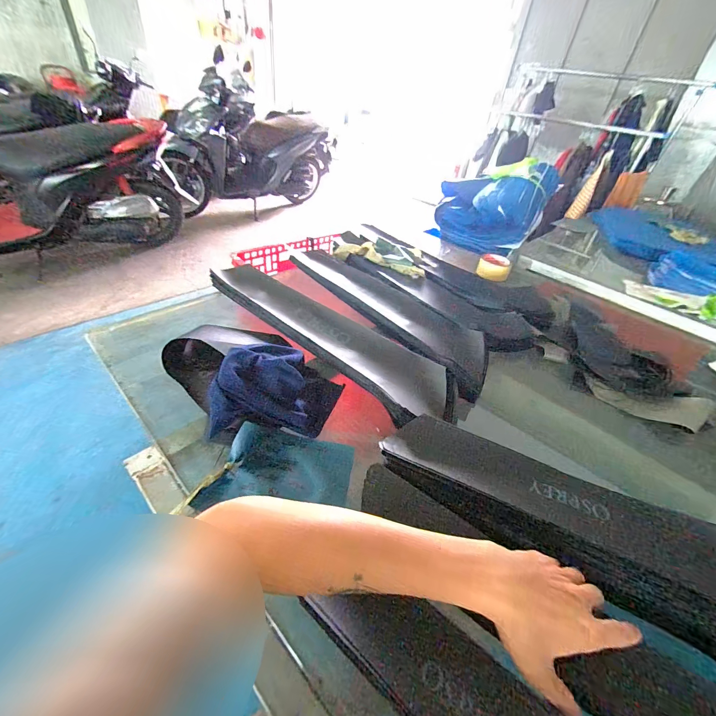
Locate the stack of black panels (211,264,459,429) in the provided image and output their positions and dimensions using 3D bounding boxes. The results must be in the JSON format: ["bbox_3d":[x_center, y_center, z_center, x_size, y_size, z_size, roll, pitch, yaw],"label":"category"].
[{"bbox_3d":[-0.073,-0.063,0.665,0.587,0.051,0.125,35,46,28],"label":"stack of black panels"}]

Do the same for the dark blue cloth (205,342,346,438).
[{"bbox_3d":[-0.118,0.053,0.515,0.181,0.096,0.157,3,40,-6],"label":"dark blue cloth"}]

